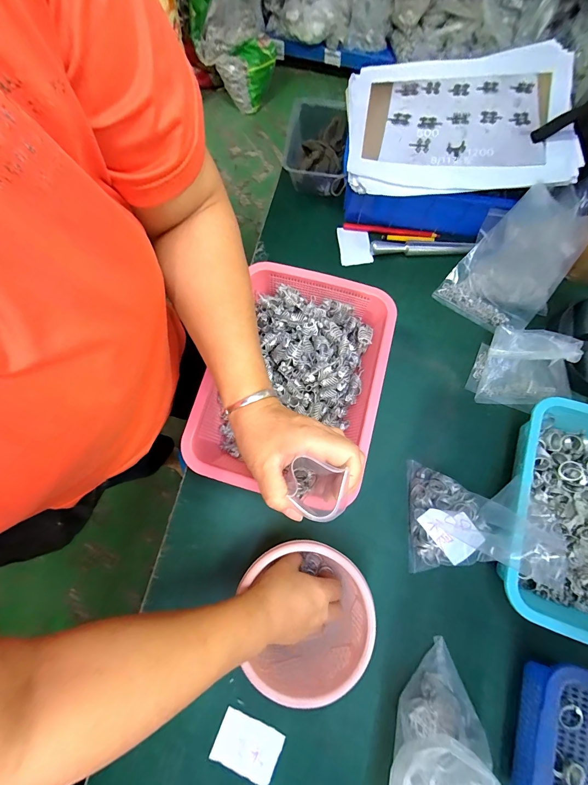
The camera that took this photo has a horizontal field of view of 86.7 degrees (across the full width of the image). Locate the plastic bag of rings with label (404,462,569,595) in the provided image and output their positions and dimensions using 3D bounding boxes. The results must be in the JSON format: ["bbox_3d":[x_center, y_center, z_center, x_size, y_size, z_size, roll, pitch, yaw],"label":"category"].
[{"bbox_3d":[0.223,0.159,0.386,0.135,0.098,0.139,0,75,0],"label":"plastic bag of rings with label"}]

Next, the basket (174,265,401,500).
[{"bbox_3d":[0.008,-0.014,0.439,0.232,0.078,0.302,16,75,4],"label":"basket"}]

